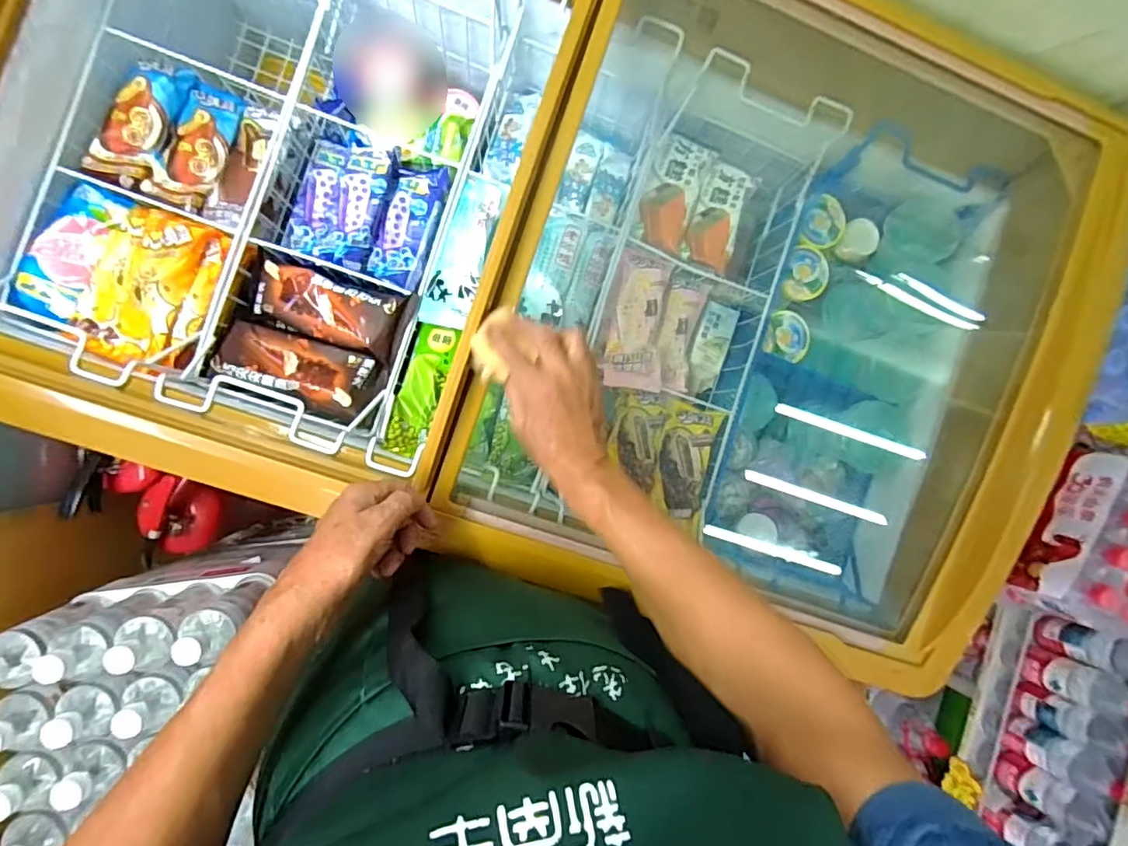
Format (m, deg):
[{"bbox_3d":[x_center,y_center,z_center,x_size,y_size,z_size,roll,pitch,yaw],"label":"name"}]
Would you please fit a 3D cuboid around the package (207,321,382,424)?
[{"bbox_3d":[-0.320,-0.064,0.670,0.178,0.020,0.085,17,64,-3],"label":"package"}]

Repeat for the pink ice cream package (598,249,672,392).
[{"bbox_3d":[0.095,-0.131,0.713,0.076,0.019,0.174,8,89,-8],"label":"pink ice cream package"}]

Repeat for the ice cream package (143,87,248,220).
[{"bbox_3d":[-0.447,-0.336,0.682,0.068,0.029,0.154,20,88,-8],"label":"ice cream package"}]

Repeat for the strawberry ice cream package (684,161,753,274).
[{"bbox_3d":[0.206,-0.278,0.749,0.066,0.023,0.146,16,88,-8],"label":"strawberry ice cream package"}]

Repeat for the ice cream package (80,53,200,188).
[{"bbox_3d":[-0.508,-0.359,0.665,0.069,0.025,0.160,21,88,-8],"label":"ice cream package"}]

